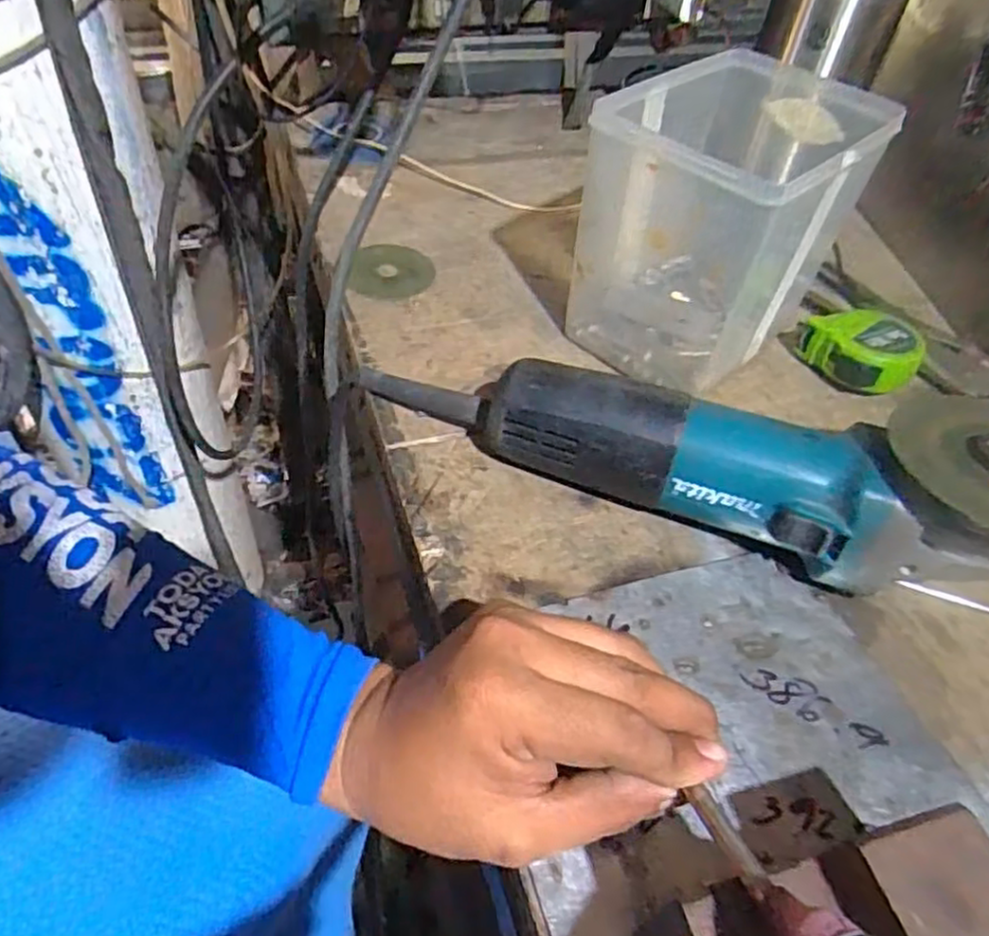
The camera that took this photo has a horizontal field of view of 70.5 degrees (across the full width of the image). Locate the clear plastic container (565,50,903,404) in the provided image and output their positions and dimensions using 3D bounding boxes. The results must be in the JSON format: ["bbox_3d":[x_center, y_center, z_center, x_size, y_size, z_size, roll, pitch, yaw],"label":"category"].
[{"bbox_3d":[0.148,-0.160,0.466,0.134,0.156,0.188,32,53,20],"label":"clear plastic container"}]

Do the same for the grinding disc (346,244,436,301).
[{"bbox_3d":[-0.077,-0.150,0.532,0.061,0.005,0.067,3,49,-4],"label":"grinding disc"}]

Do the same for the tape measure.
[{"bbox_3d":[0.253,-0.082,0.484,0.073,0.034,0.057,37,55,23],"label":"tape measure"}]

